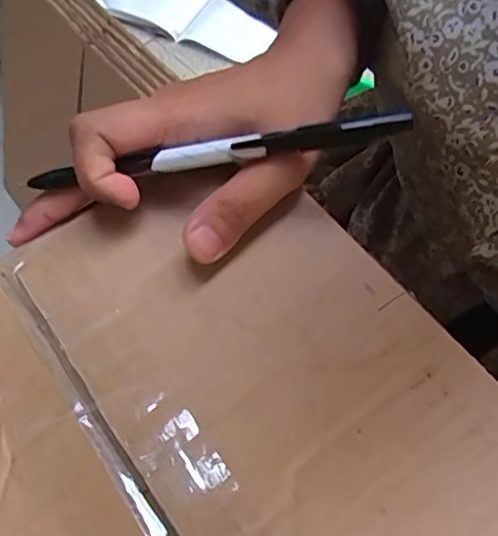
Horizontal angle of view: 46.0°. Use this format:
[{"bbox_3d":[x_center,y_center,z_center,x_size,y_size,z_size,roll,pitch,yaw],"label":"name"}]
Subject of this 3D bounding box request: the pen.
[{"bbox_3d":[-0.015,-0.043,0.224,0.148,0.008,0.007,-7,58,10],"label":"pen"}]

